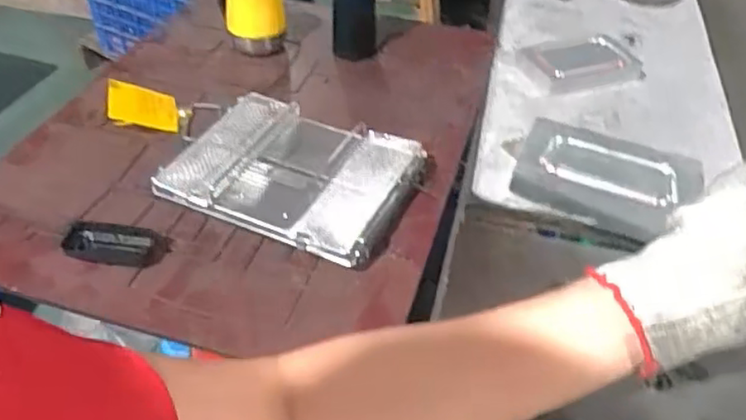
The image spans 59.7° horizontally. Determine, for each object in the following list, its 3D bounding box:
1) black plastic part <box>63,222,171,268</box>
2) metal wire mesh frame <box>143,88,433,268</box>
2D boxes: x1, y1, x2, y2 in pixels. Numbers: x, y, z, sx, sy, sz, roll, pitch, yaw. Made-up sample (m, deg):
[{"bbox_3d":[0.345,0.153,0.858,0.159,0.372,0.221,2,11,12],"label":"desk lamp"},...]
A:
[{"bbox_3d":[-0.322,0.044,0.807,0.126,0.025,0.052,4,43,1],"label":"black plastic part"},{"bbox_3d":[-0.102,-0.051,0.884,0.321,0.047,0.232,19,46,17],"label":"metal wire mesh frame"}]

